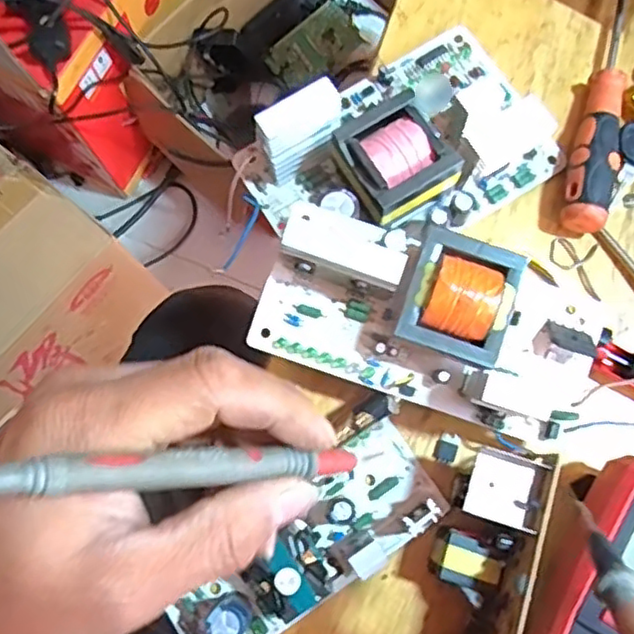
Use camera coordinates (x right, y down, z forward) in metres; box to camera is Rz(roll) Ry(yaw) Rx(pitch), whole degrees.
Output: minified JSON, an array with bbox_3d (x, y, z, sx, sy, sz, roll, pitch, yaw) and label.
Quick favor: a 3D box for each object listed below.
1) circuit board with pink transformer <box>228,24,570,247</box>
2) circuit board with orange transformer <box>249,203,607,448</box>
[{"bbox_3d":[0.048,-0.098,0.361,0.163,0.055,0.106,-32,78,-6],"label":"circuit board with pink transformer"},{"bbox_3d":[0.055,0.001,0.315,0.161,0.050,0.075,19,78,6],"label":"circuit board with orange transformer"}]

